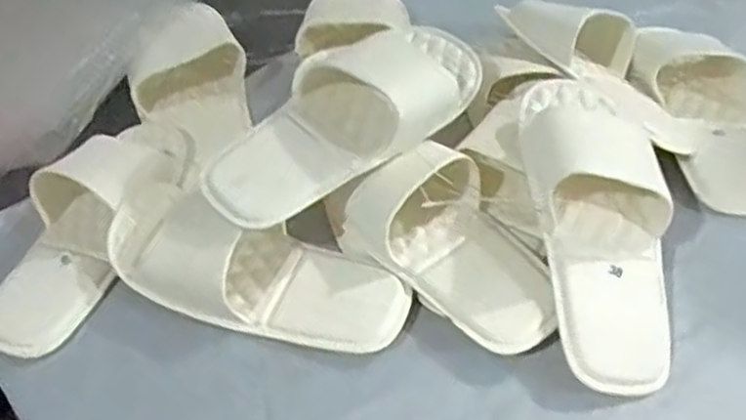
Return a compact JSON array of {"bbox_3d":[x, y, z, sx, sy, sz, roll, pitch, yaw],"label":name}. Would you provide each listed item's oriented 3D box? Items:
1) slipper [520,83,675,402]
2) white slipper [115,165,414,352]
[{"bbox_3d":[0.163,0.009,0.520,0.097,0.052,0.239,-4,71,1],"label":"slipper"},{"bbox_3d":[-0.090,0.040,0.538,0.234,0.050,0.099,21,54,20],"label":"white slipper"}]

